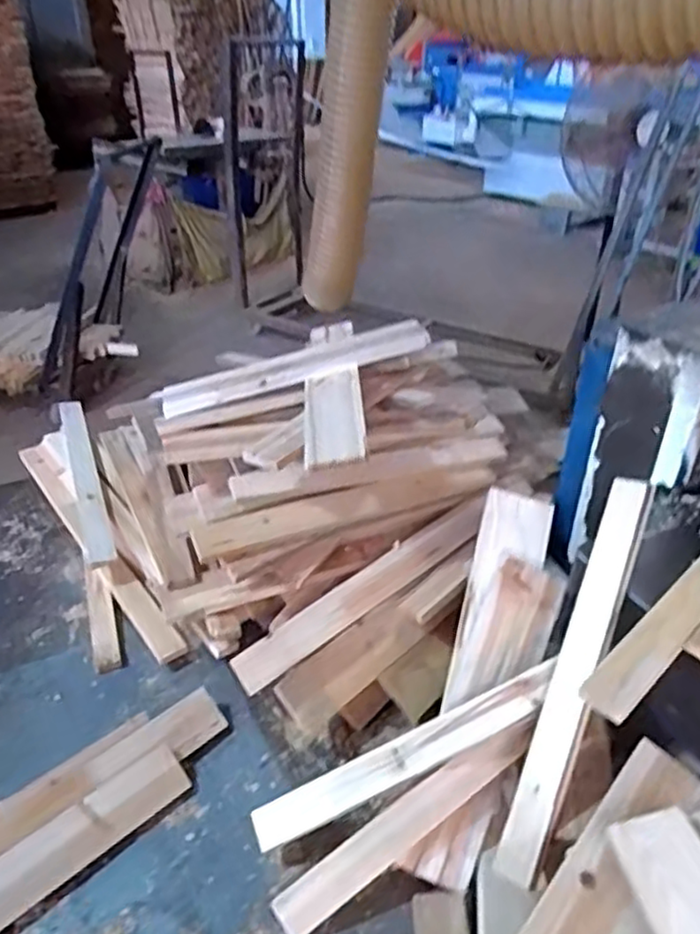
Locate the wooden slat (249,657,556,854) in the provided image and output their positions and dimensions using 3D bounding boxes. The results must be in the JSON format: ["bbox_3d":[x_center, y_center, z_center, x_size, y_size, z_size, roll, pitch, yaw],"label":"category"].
[{"bbox_3d":[0.056,0.294,0.700,0.336,0.018,0.039,-28,37,0],"label":"wooden slat"}]

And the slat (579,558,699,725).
[{"bbox_3d":[0.337,0.124,0.664,0.368,0.016,0.041,-27,42,-35],"label":"slat"}]

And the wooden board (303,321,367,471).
[{"bbox_3d":[-0.028,-0.114,0.970,0.082,0.020,0.353,-17,37,9],"label":"wooden board"}]

